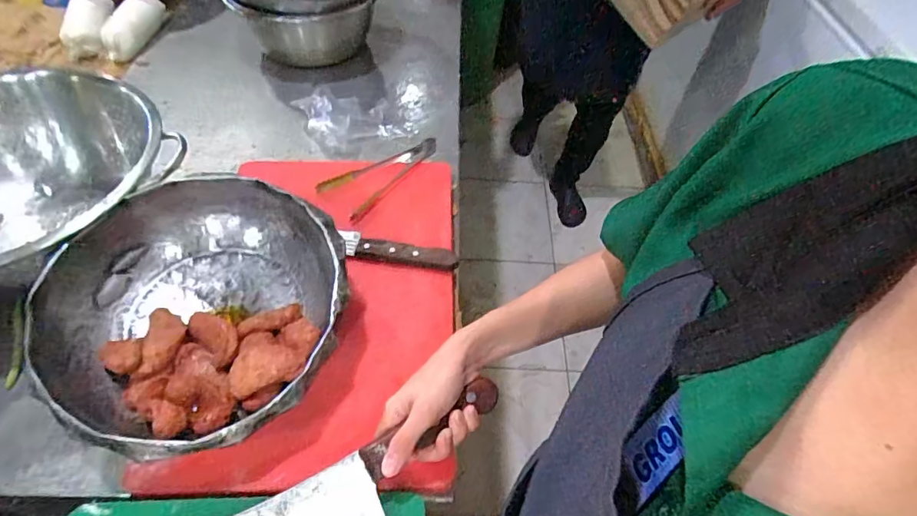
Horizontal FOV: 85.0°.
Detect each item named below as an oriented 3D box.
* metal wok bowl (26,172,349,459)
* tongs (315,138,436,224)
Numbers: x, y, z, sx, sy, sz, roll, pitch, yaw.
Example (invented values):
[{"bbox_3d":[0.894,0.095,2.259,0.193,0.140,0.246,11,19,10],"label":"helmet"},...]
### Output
[{"bbox_3d":[-0.254,0.049,0.502,0.281,0.089,0.270,2,52,-2],"label":"metal wok bowl"},{"bbox_3d":[-0.108,-0.125,0.715,0.079,0.023,0.180,36,58,22],"label":"tongs"}]

